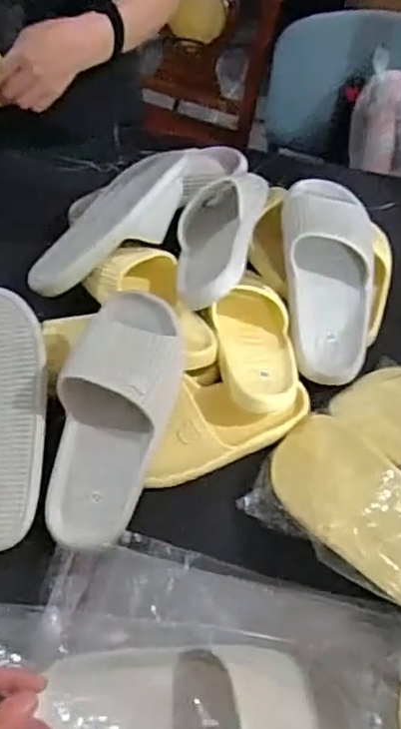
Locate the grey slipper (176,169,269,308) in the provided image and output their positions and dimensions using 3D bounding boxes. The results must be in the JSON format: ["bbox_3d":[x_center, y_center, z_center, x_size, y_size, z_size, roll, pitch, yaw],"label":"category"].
[{"bbox_3d":[0.020,-0.168,0.817,0.098,0.081,0.244,13,54,6],"label":"grey slipper"}]

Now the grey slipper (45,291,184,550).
[{"bbox_3d":[-0.087,0.049,0.649,0.110,0.066,0.263,13,82,6],"label":"grey slipper"}]

